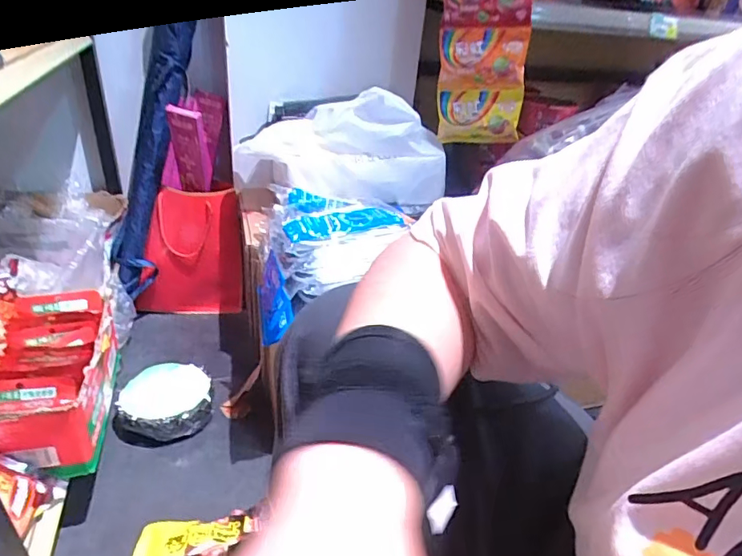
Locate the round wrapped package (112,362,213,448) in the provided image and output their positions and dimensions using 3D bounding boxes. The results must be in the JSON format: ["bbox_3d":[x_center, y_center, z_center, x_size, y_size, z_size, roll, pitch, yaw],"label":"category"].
[{"bbox_3d":[-0.399,0.243,0.958,0.171,0.072,0.176,-4,32,-15],"label":"round wrapped package"}]

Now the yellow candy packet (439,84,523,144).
[{"bbox_3d":[0.218,-0.325,1.000,0.160,0.125,0.049,-1,50,8],"label":"yellow candy packet"}]

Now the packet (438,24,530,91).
[{"bbox_3d":[0.214,-0.403,0.912,0.155,0.116,0.046,-9,51,-2],"label":"packet"}]

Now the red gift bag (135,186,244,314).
[{"bbox_3d":[-0.441,-0.042,1.191,0.252,0.337,0.049,-7,33,-20],"label":"red gift bag"}]

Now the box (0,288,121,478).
[{"bbox_3d":[-0.474,0.146,0.728,0.160,0.159,0.255,-9,34,-23],"label":"box"}]

